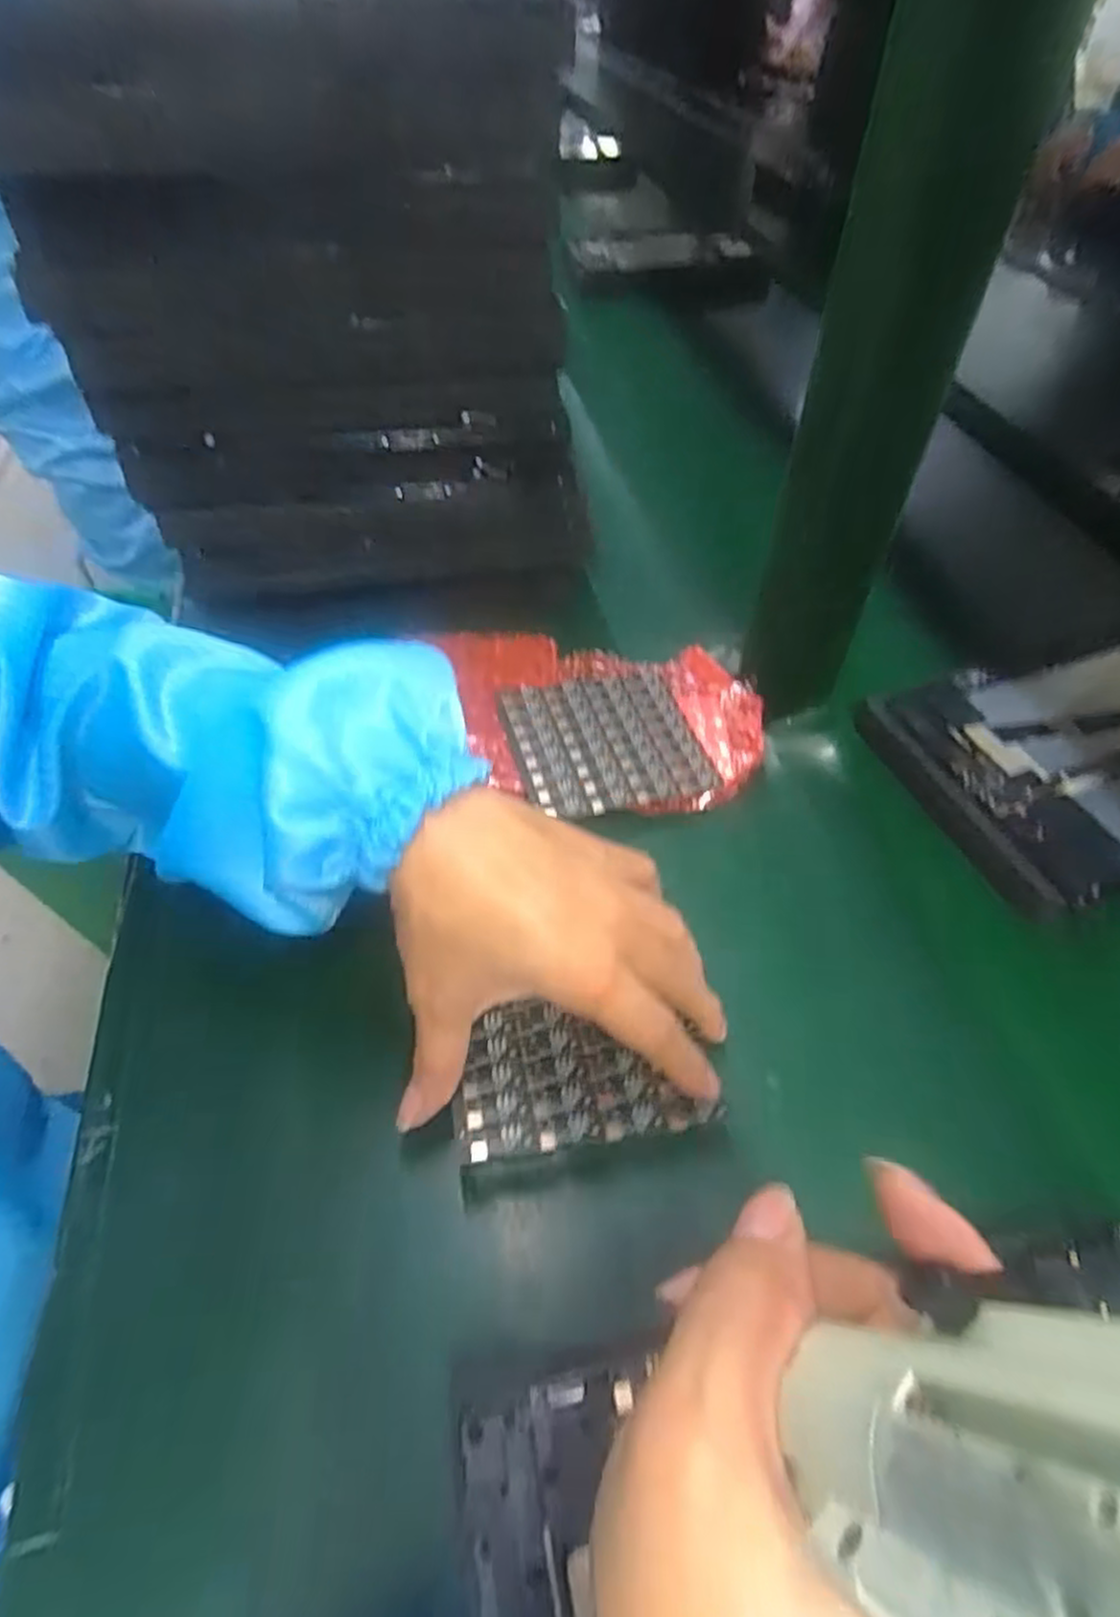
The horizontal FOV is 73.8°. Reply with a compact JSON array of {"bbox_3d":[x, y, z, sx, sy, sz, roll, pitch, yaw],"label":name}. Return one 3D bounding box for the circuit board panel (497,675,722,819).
[{"bbox_3d":[0.024,-0.038,0.409,0.100,0.004,0.089,-10,54,-14],"label":"circuit board panel"}]

